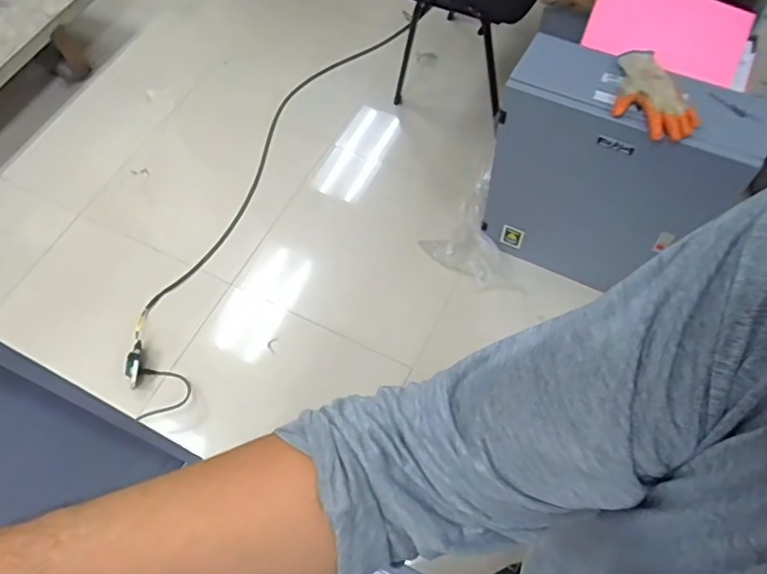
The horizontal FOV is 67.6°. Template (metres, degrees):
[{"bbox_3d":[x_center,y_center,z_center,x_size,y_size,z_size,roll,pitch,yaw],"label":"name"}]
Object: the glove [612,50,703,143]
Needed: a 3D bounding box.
[{"bbox_3d":[0.530,-0.379,1.145,0.133,0.040,0.219,-21,63,-7],"label":"glove"}]

